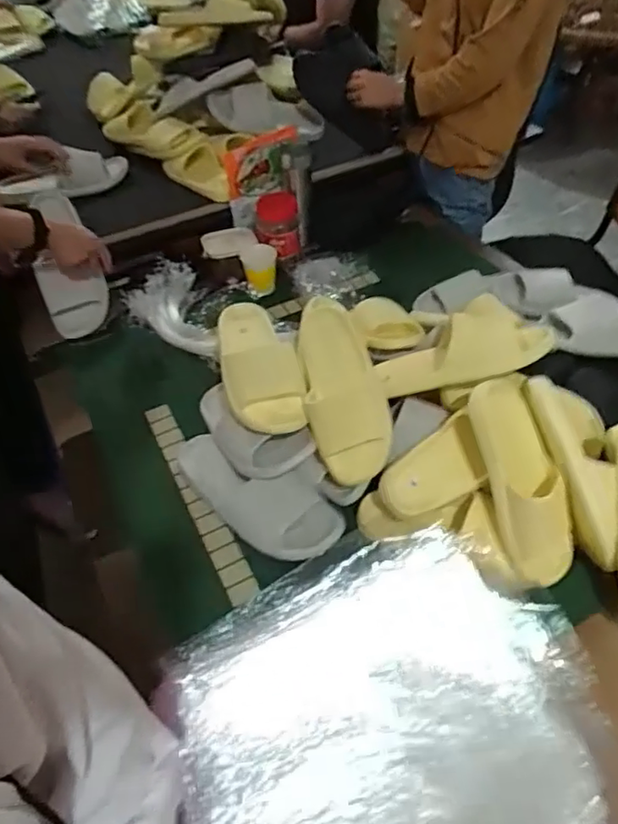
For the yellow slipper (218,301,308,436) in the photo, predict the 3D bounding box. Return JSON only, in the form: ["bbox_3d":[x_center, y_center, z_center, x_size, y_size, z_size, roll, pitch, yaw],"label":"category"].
[{"bbox_3d":[-0.079,-0.080,0.861,0.102,0.066,0.244,-14,51,-9],"label":"yellow slipper"}]

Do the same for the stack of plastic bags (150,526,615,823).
[{"bbox_3d":[0.091,0.335,0.645,0.477,0.056,0.377,-22,53,-15],"label":"stack of plastic bags"}]

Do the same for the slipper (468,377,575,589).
[{"bbox_3d":[0.277,0.086,0.753,0.089,0.061,0.261,-13,82,-8],"label":"slipper"}]

